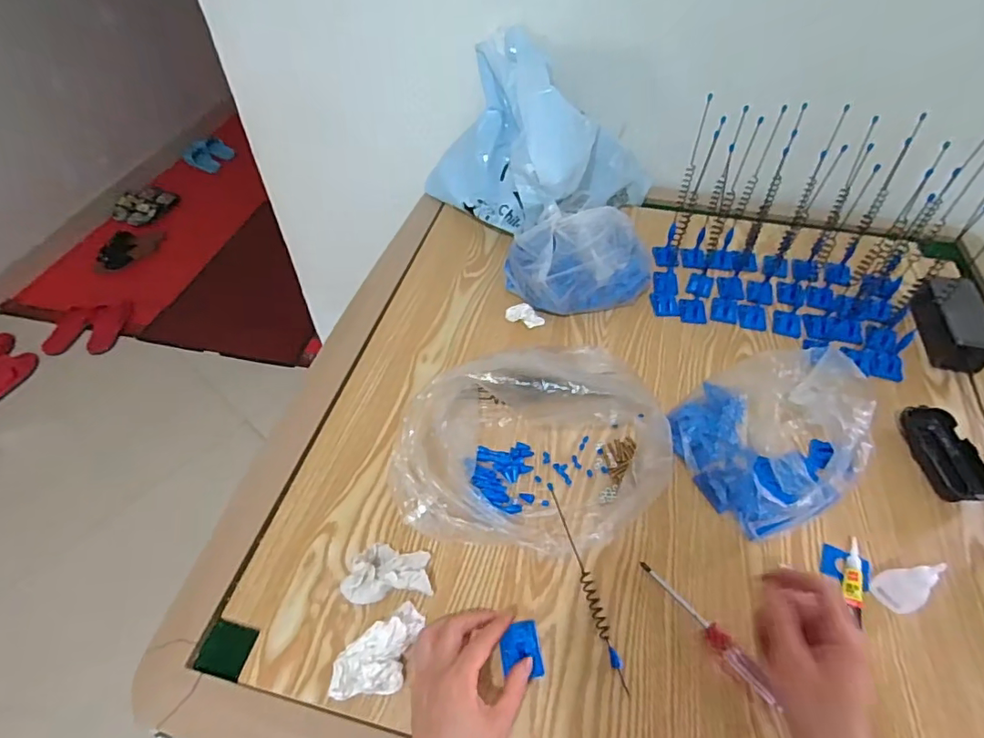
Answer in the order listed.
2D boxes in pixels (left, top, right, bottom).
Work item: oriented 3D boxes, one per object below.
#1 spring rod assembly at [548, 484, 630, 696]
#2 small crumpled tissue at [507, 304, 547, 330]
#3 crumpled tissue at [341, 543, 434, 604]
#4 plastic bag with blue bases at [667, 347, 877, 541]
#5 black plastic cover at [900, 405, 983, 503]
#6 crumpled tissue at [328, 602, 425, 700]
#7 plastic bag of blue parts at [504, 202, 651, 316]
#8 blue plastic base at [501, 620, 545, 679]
[{"bbox_3d":[0.087,0.193,0.488,0.013,0.012,0.188,-11,51,-8],"label":"spring rod assembly"},{"bbox_3d":[0.044,-0.072,0.705,0.051,0.023,0.020,13,52,11],"label":"small crumpled tissue"},{"bbox_3d":[-0.097,0.180,0.480,0.078,0.040,0.052,-5,51,-3],"label":"crumpled tissue"},{"bbox_3d":[0.301,0.058,0.559,0.213,0.070,0.172,-33,57,-24],"label":"plastic bag with blue bases"},{"bbox_3d":[0.484,0.089,0.564,0.056,0.021,0.111,-3,51,-2],"label":"black plastic cover"},{"bbox_3d":[-0.092,0.239,0.436,0.087,0.027,0.047,-32,57,-23],"label":"crumpled tissue"},{"bbox_3d":[0.124,-0.149,0.711,0.188,0.087,0.125,-16,52,-12],"label":"plastic bag of blue parts"},{"bbox_3d":[0.025,0.241,0.454,0.035,0.013,0.043,-4,51,-3],"label":"blue plastic base"}]

